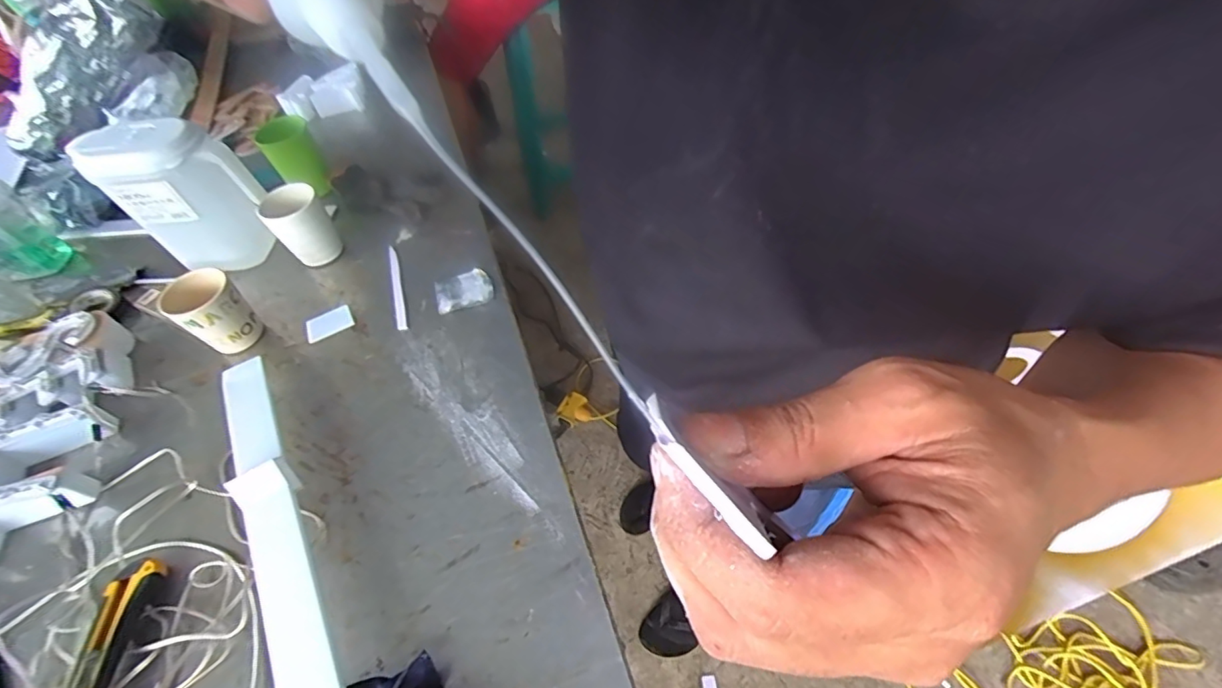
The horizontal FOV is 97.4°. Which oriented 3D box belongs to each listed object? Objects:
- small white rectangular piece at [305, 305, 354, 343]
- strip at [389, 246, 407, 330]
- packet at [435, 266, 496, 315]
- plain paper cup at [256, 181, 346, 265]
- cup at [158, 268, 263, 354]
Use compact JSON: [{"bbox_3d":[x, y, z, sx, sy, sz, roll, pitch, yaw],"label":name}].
[{"bbox_3d":[-0.354,-0.026,0.672,0.056,0.005,0.035,-28,56,-15],"label":"small white rectangular piece"},{"bbox_3d":[-0.275,-0.078,0.690,0.014,0.006,0.157,-18,52,-8],"label":"strip"},{"bbox_3d":[-0.185,-0.068,0.673,0.070,0.006,0.062,-19,54,-9],"label":"packet"},{"bbox_3d":[-0.412,-0.156,0.719,0.072,0.096,0.074,-2,53,3],"label":"plain paper cup"},{"bbox_3d":[-0.474,-0.037,0.640,0.074,0.090,0.068,-2,53,3],"label":"cup"}]

